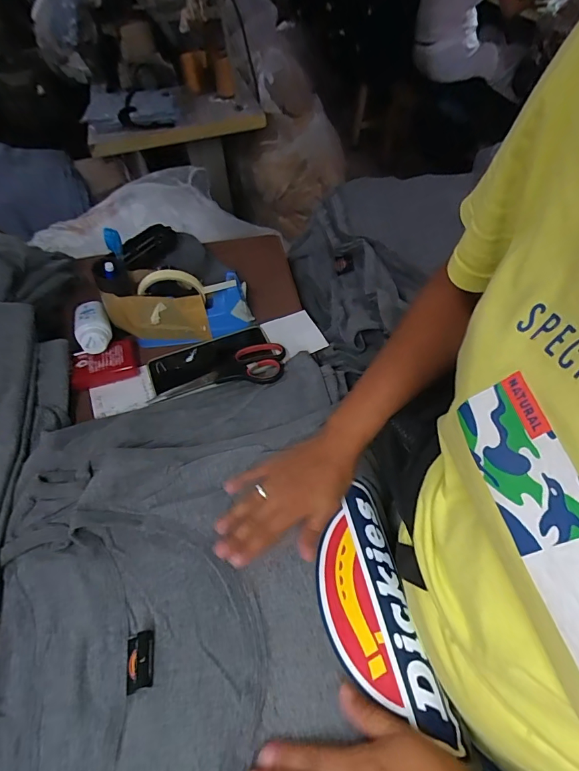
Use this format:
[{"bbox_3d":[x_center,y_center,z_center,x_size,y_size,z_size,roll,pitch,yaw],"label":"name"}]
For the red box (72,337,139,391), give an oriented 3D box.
[{"bbox_3d":[-0.248,-0.031,0.554,0.084,0.029,0.056,-23,56,-13],"label":"red box"}]

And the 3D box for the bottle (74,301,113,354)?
[{"bbox_3d":[-0.266,-0.081,0.561,0.045,0.037,0.096,-23,54,-13],"label":"bottle"}]

